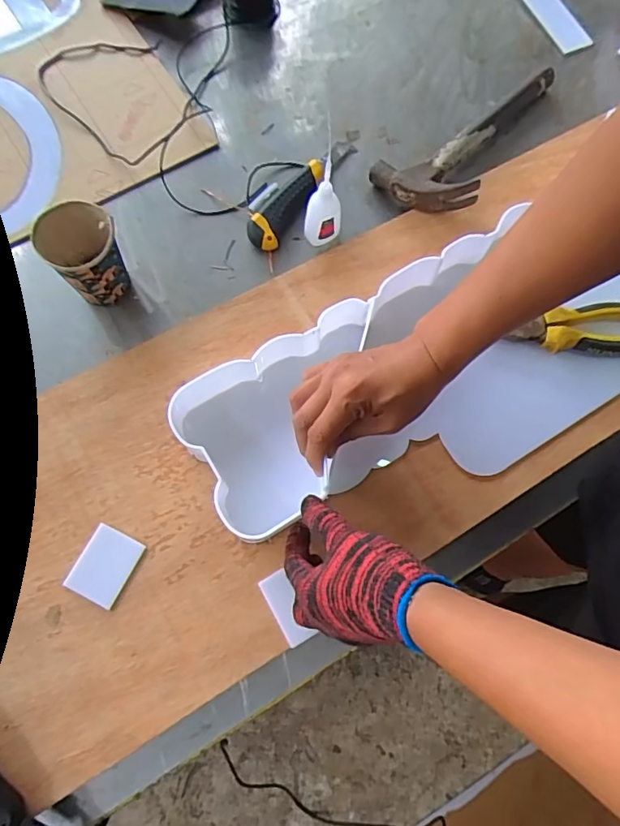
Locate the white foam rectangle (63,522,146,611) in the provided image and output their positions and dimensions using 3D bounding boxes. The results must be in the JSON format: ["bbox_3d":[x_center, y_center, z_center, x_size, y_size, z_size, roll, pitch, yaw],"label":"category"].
[{"bbox_3d":[-0.190,0.141,0.478,0.049,0.005,0.062,25,73,7],"label":"white foam rectangle"}]

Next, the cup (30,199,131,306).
[{"bbox_3d":[-0.230,-0.162,0.536,0.082,0.084,0.072,43,75,12],"label":"cup"}]

